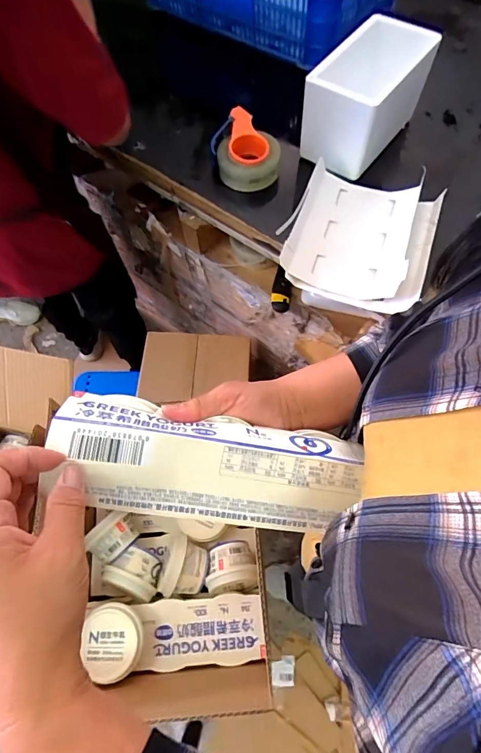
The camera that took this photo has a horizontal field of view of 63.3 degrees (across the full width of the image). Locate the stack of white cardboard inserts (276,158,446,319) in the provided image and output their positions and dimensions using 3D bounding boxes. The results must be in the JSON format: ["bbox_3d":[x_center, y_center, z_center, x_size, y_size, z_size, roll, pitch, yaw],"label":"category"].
[{"bbox_3d":[0.229,-0.259,0.739,0.255,0.063,0.288,18,68,10],"label":"stack of white cardboard inserts"}]

